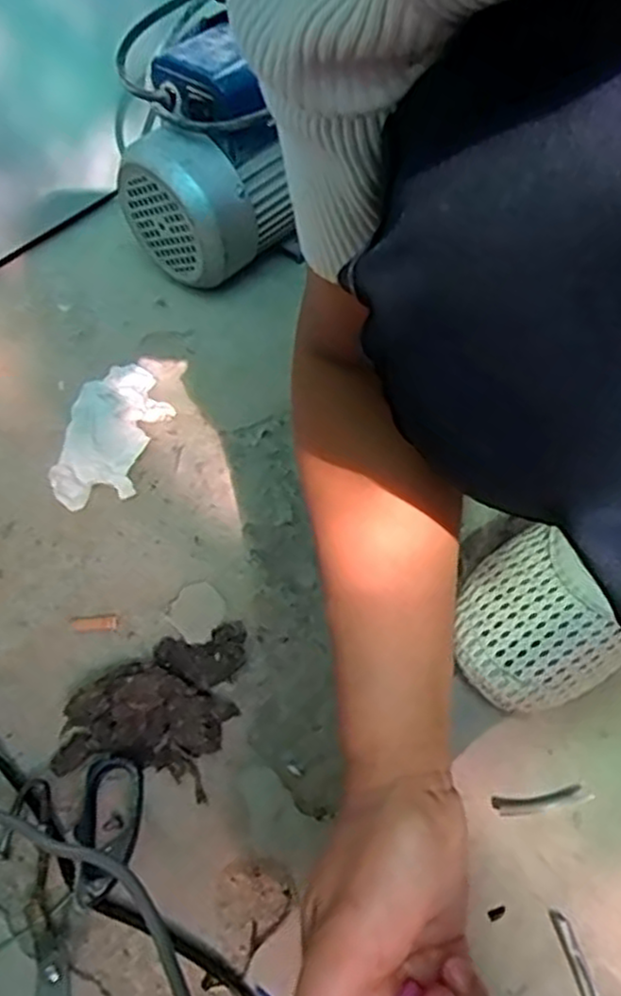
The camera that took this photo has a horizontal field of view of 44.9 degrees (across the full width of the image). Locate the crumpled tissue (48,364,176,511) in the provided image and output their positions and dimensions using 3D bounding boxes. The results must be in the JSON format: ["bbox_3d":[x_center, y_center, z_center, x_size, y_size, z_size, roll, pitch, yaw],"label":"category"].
[{"bbox_3d":[-0.164,-0.056,0.626,0.068,0.030,0.135,10,54,8],"label":"crumpled tissue"}]

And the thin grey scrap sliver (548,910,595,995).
[{"bbox_3d":[0.141,0.250,0.391,0.009,0.004,0.063,-11,54,-7],"label":"thin grey scrap sliver"}]

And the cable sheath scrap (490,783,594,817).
[{"bbox_3d":[0.136,0.176,0.438,0.058,0.004,0.012,-7,54,-4],"label":"cable sheath scrap"}]

